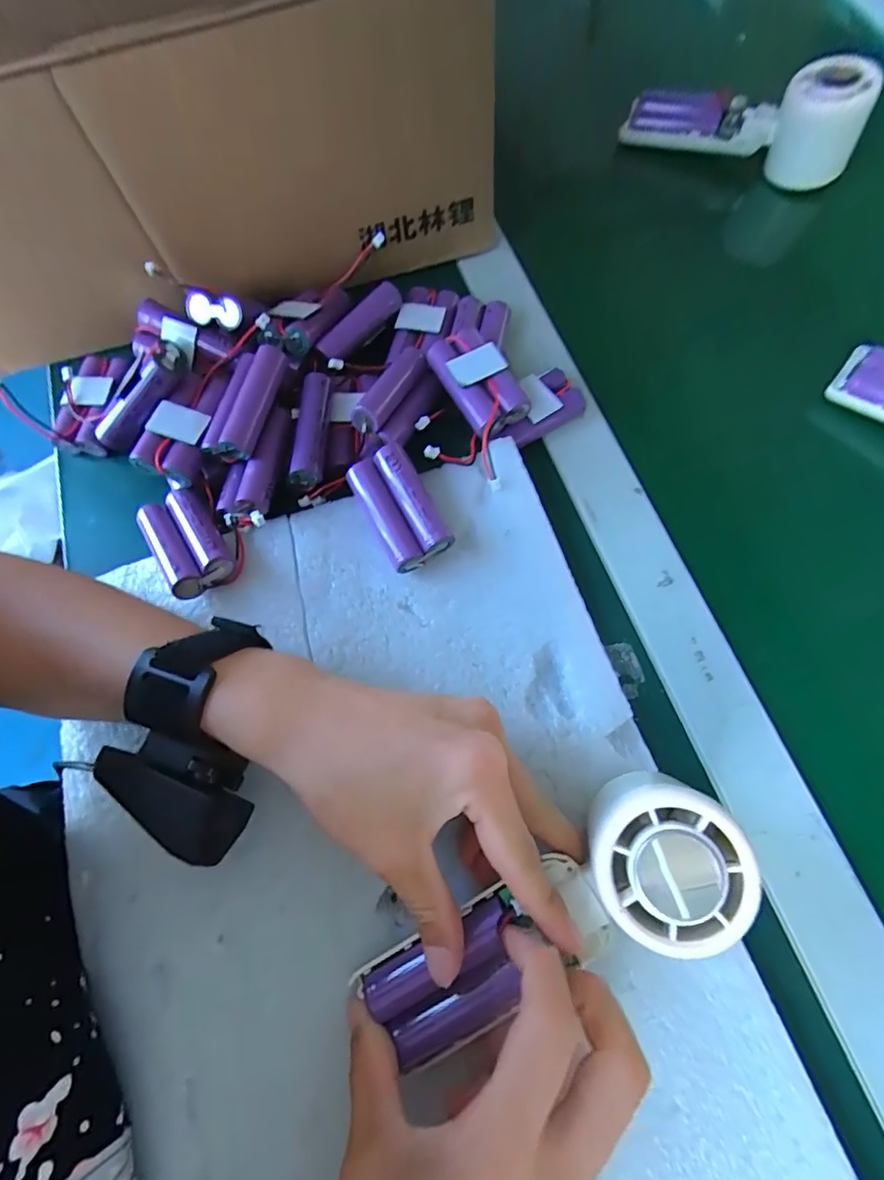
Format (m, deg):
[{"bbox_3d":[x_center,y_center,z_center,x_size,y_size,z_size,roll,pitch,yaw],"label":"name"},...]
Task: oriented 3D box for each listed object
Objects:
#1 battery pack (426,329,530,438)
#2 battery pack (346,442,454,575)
[{"bbox_3d":[0.021,-0.121,0.319,0.036,0.024,0.067,-28,71,-7],"label":"battery pack"},{"bbox_3d":[-0.022,-0.046,0.298,0.036,0.026,0.067,-28,71,-7],"label":"battery pack"}]

